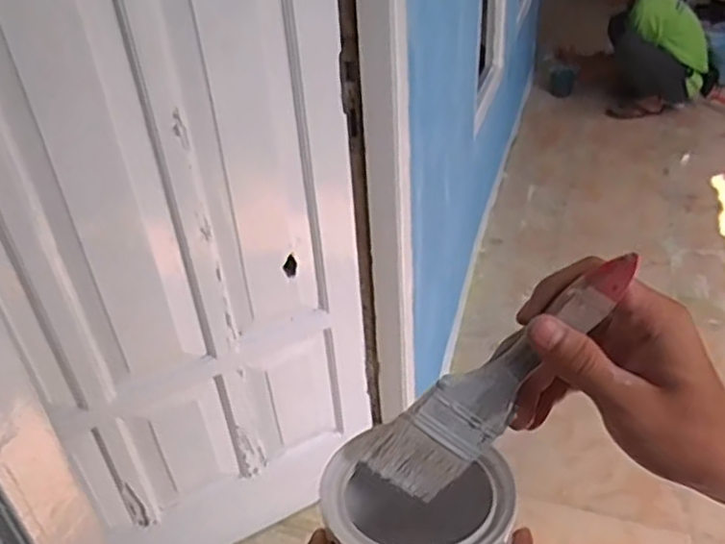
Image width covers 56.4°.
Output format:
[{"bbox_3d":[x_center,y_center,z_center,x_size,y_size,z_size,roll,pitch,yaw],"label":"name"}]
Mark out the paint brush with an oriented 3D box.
[{"bbox_3d":[0.073,0.057,0.357,0.044,0.178,0.020,28,26,-28],"label":"paint brush"}]

